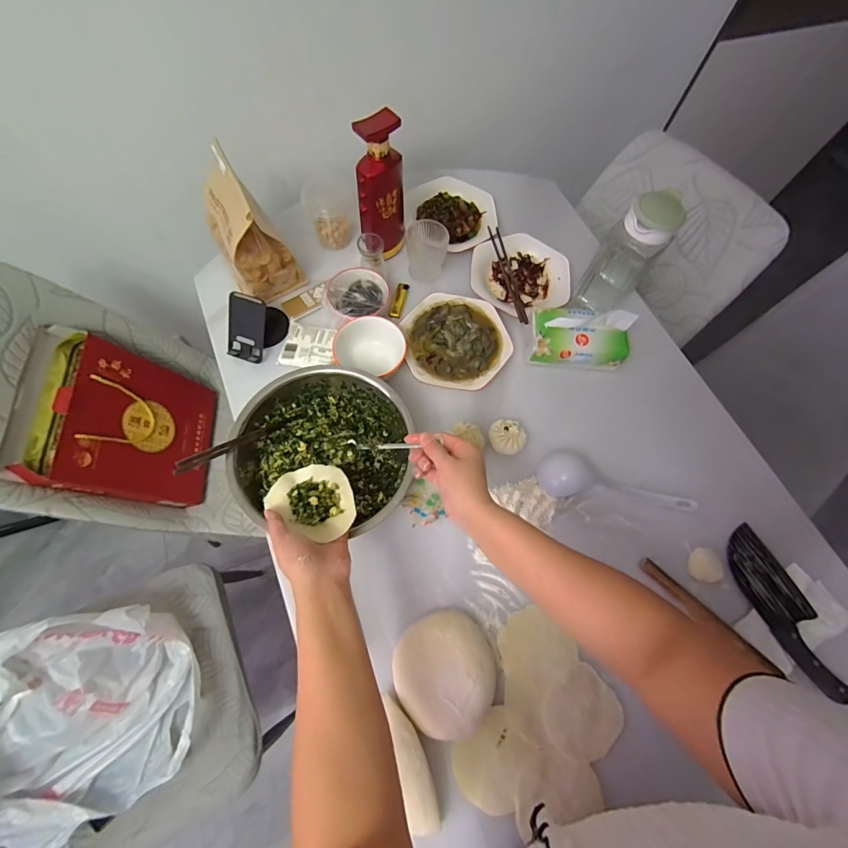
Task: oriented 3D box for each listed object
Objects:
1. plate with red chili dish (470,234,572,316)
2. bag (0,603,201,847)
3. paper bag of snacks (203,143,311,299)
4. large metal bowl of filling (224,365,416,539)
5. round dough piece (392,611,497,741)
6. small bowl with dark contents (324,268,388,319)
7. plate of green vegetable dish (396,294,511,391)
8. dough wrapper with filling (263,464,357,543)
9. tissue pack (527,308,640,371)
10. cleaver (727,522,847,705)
[{"bbox_3d":[0.196,-0.303,0.812,0.198,0.037,0.196,1,68,-3],"label":"plate with red chili dish"},{"bbox_3d":[-0.571,0.486,0.652,0.322,0.201,0.317,-28,72,-13],"label":"bag"},{"bbox_3d":[-0.307,-0.330,0.699,0.110,0.197,0.134,-41,76,-17],"label":"paper bag of snacks"},{"bbox_3d":[-0.149,0.045,0.620,0.267,0.098,0.248,7,68,0],"label":"large metal bowl of filling"},{"bbox_3d":[0.029,0.332,0.533,0.132,0.046,0.137,1,68,-3],"label":"round dough piece"},{"bbox_3d":[-0.121,-0.240,0.745,0.110,0.043,0.111,-14,70,-9],"label":"small bowl with dark contents"},{"bbox_3d":[0.061,-0.154,0.745,0.189,0.023,0.195,-8,69,-6],"label":"plate of green vegetable dish"},{"bbox_3d":[-0.141,0.097,0.503,0.097,0.023,0.098,1,68,-3],"label":"dough wrapper with filling"},{"bbox_3d":[0.283,-0.160,0.726,0.172,0.083,0.095,3,68,-2],"label":"tissue pack"},{"bbox_3d":[0.556,0.278,0.616,0.088,0.018,0.234,-19,71,-10],"label":"cleaver"}]

